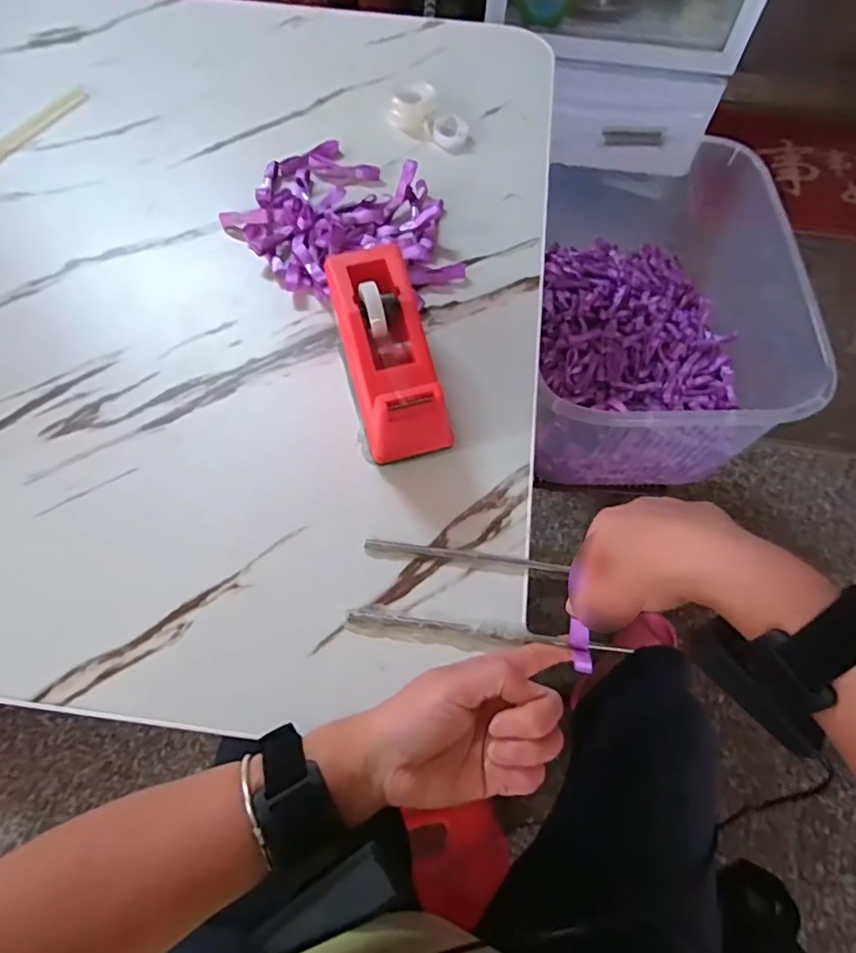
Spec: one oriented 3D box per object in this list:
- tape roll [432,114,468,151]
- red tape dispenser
[{"bbox_3d":[0.023,-0.358,0.575,0.035,0.020,0.035,1,64,-1],"label":"tape roll"},{"bbox_3d":[-0.030,-0.091,0.411,0.065,0.072,0.153,-14,65,-9],"label":"red tape dispenser"}]

